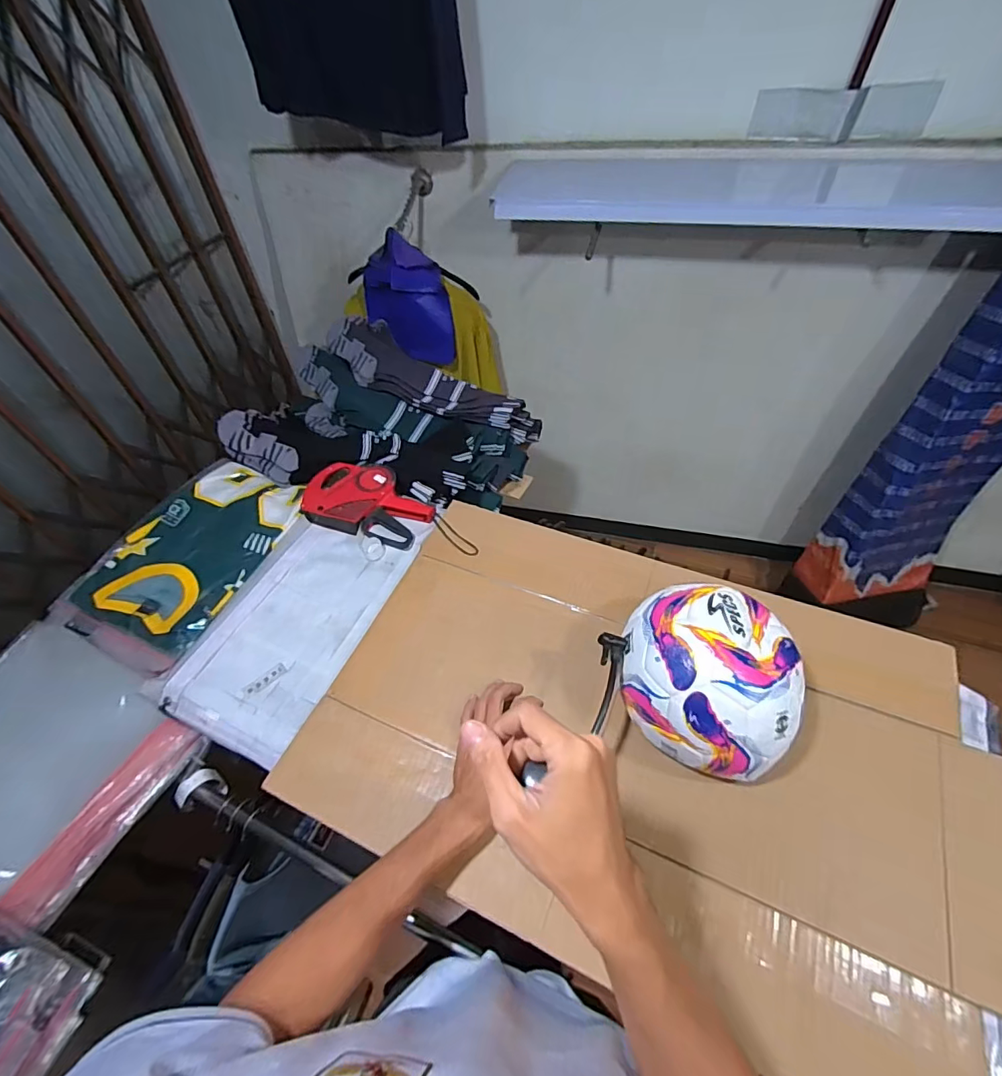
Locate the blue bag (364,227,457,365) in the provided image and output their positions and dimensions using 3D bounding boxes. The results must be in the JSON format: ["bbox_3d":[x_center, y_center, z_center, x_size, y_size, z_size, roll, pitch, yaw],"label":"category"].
[{"bbox_3d":[-0.262,-0.660,1.413,0.231,0.327,0.093,-7,51,-2],"label":"blue bag"}]

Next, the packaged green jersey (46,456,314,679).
[{"bbox_3d":[-0.547,0.020,0.884,0.294,0.039,0.394,17,54,16],"label":"packaged green jersey"}]

